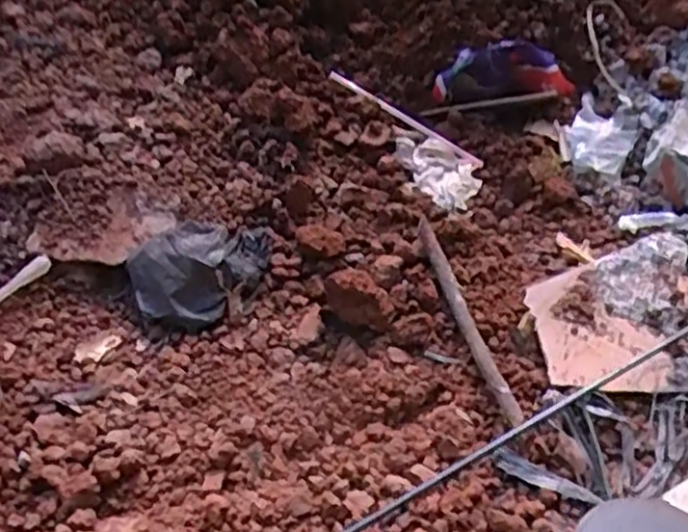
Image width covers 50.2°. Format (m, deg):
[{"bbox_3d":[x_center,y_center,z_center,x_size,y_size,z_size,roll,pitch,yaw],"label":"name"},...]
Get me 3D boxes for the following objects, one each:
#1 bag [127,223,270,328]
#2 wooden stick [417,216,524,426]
[{"bbox_3d":[-0.155,0.009,0.800,0.153,0.074,0.100,-6,47,-4],"label":"bag"},{"bbox_3d":[0.127,0.052,0.778,0.020,0.027,0.263,-13,48,-10],"label":"wooden stick"}]

